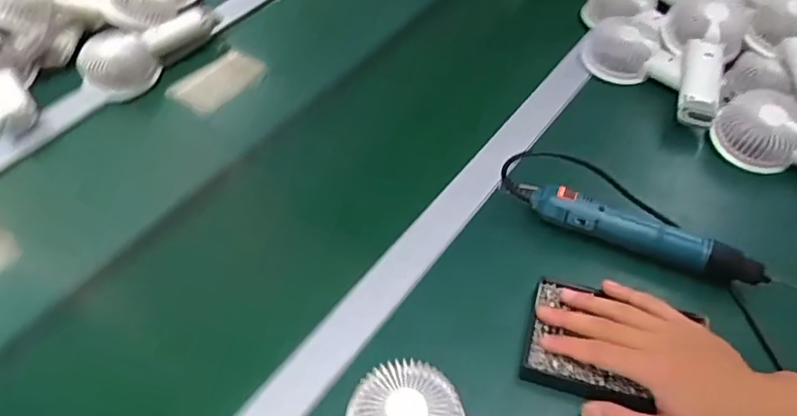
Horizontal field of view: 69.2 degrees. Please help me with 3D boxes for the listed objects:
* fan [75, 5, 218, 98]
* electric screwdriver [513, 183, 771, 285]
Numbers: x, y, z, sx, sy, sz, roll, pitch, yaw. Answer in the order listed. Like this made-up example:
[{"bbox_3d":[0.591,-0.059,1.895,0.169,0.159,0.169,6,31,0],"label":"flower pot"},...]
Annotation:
[{"bbox_3d":[-0.309,-0.206,0.726,0.057,0.050,0.182,31,58,22],"label":"fan"},{"bbox_3d":[0.217,0.021,0.536,0.220,0.030,0.032,19,54,15],"label":"electric screwdriver"}]

